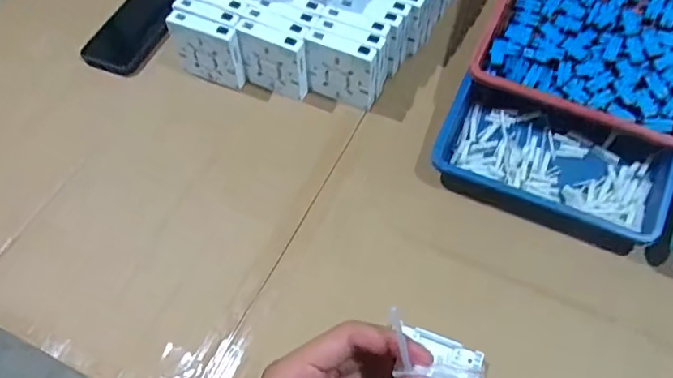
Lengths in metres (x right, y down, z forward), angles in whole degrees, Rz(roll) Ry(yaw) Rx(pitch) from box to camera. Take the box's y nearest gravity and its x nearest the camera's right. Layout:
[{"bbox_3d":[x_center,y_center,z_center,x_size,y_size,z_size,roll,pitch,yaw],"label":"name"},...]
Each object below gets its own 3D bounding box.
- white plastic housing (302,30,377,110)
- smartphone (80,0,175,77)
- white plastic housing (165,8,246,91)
[{"bbox_3d":[0.006,-0.140,0.623,0.082,0.086,0.024,20,61,13],"label":"white plastic housing"},{"bbox_3d":[-0.272,-0.225,0.723,0.084,0.008,0.169,23,62,2],"label":"smartphone"},{"bbox_3d":[-0.158,-0.168,0.650,0.089,0.092,0.026,20,61,13],"label":"white plastic housing"}]

